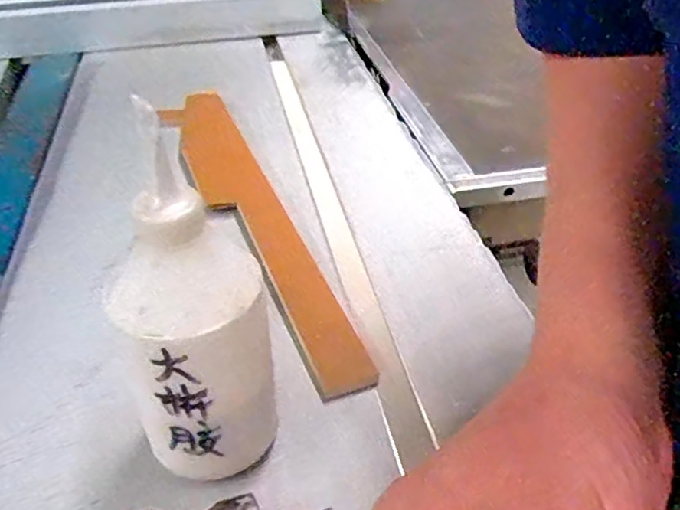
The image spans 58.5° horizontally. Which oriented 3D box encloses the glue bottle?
[{"bbox_3d":[-0.066,0.032,0.280,0.061,0.189,0.052,-11,39,-10],"label":"glue bottle"}]

